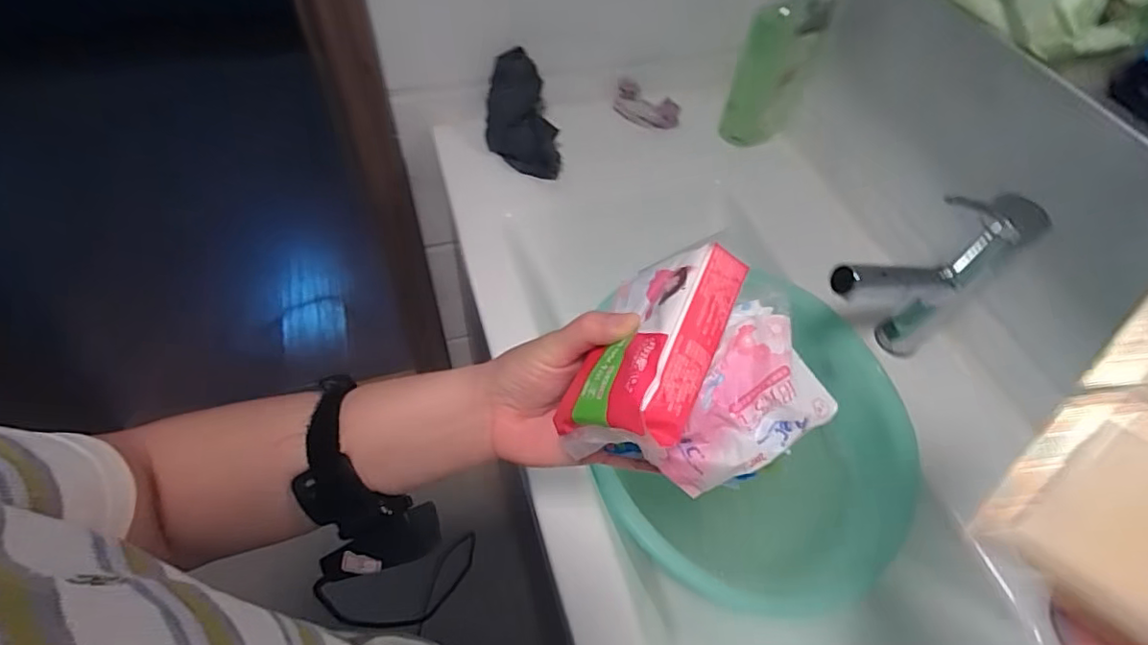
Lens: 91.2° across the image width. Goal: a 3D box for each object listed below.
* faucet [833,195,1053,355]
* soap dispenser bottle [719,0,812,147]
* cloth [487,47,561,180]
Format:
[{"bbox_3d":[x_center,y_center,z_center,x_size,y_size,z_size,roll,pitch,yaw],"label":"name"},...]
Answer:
[{"bbox_3d":[0.321,-0.025,0.544,0.184,0.203,0.048,-18,58,-16],"label":"faucet"},{"bbox_3d":[0.272,-0.361,0.740,0.092,0.268,0.053,20,56,10],"label":"soap dispenser bottle"},{"bbox_3d":[-0.076,-0.276,0.772,0.090,0.053,0.177,-15,89,-14],"label":"cloth"}]

